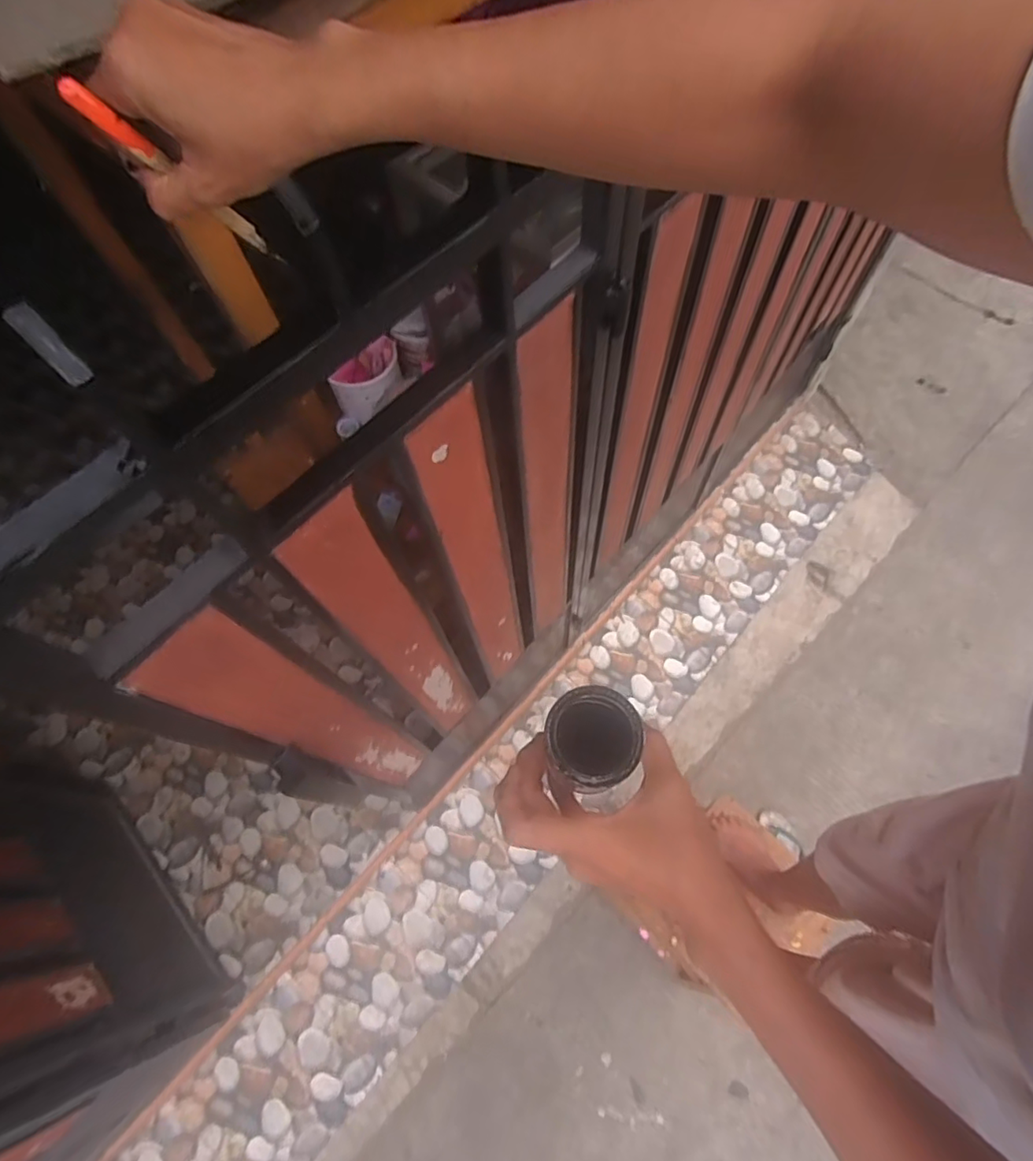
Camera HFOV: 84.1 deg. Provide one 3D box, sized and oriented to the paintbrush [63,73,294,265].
[{"bbox_3d":[-0.178,-0.216,0.317,0.014,0.132,0.011,43,100,15],"label":"paintbrush"}]

